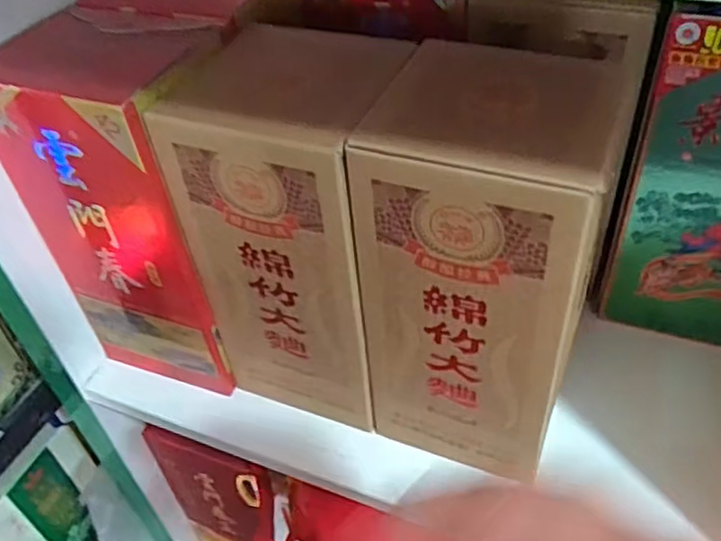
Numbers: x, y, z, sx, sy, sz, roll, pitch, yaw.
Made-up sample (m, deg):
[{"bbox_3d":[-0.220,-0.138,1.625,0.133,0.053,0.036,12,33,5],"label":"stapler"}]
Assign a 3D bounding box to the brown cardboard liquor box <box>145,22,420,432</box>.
[{"bbox_3d":[-0.037,-0.017,0.479,0.121,0.256,0.107,14,47,19],"label":"brown cardboard liquor box"}]

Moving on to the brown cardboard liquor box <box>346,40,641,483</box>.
[{"bbox_3d":[0.080,-0.001,0.431,0.130,0.274,0.115,13,46,19],"label":"brown cardboard liquor box"}]

